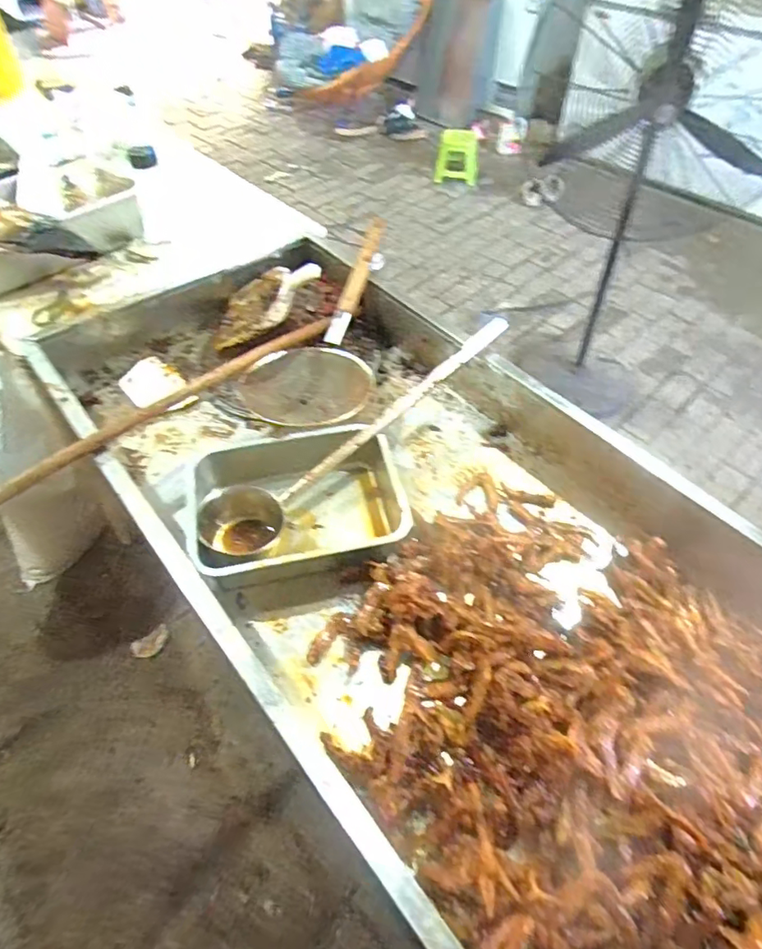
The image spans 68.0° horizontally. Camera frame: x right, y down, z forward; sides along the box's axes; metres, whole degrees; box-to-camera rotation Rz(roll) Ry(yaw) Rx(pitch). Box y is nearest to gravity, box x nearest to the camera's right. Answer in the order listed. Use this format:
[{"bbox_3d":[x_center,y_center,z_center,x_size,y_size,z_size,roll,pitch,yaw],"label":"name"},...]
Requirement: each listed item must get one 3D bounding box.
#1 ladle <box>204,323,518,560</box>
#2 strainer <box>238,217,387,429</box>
[{"bbox_3d":[-0.039,-0.090,1.171,0.767,0.176,0.143,-38,58,-27],"label":"ladle"},{"bbox_3d":[-0.115,-0.330,1.371,0.272,0.130,0.536,16,70,14],"label":"strainer"}]

